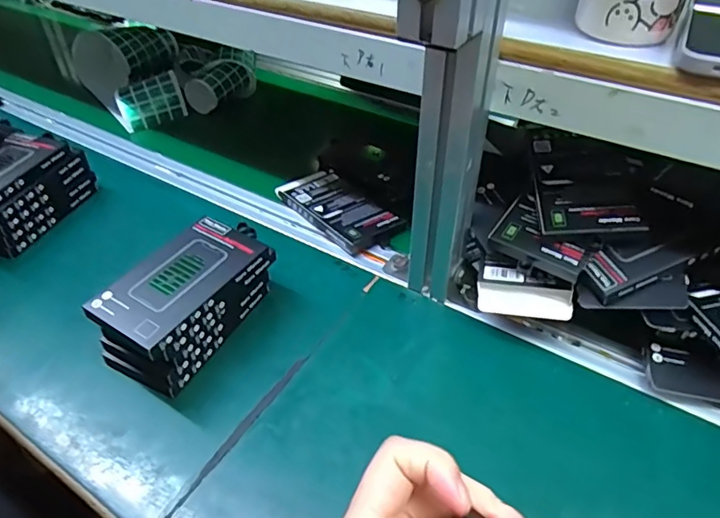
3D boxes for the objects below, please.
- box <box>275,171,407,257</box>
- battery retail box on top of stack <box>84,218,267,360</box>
[{"bbox_3d":[-0.028,-0.057,0.589,0.075,0.019,0.152,-31,51,-28],"label":"box"},{"bbox_3d":[-0.148,0.016,0.428,0.075,0.019,0.137,23,46,24],"label":"battery retail box on top of stack"}]

